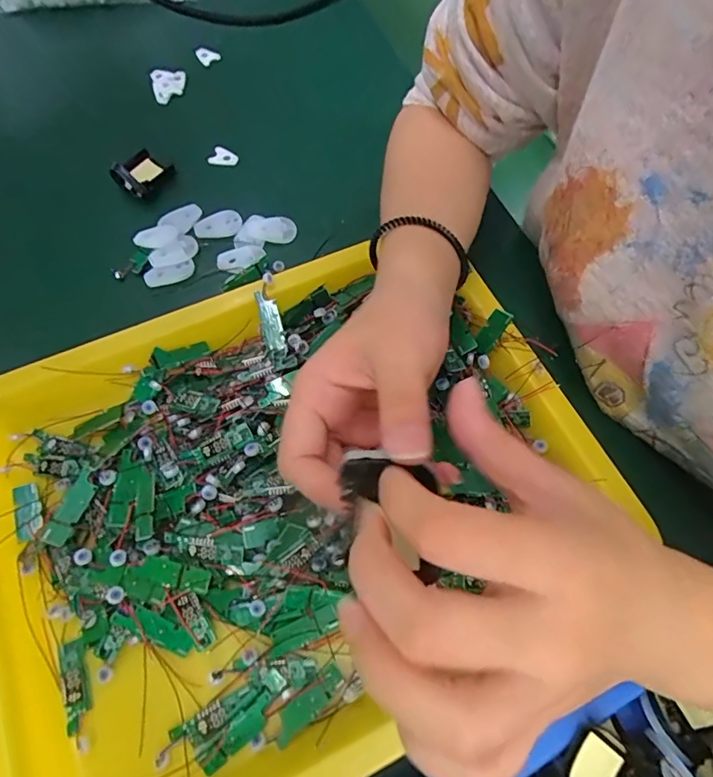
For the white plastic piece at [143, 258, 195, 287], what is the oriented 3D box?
[{"bbox_3d":[-0.136,-0.083,0.351,0.036,0.006,0.014,-17,66,-7],"label":"white plastic piece"}]

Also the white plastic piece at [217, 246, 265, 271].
[{"bbox_3d":[-0.086,-0.097,0.358,0.034,0.006,0.018,-16,66,-7],"label":"white plastic piece"}]

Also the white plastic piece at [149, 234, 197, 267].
[{"bbox_3d":[-0.133,-0.099,0.353,0.035,0.011,0.018,-33,69,-14],"label":"white plastic piece"}]

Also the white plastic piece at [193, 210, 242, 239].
[{"bbox_3d":[-0.106,-0.125,0.366,0.036,0.007,0.019,-14,66,-6],"label":"white plastic piece"}]

